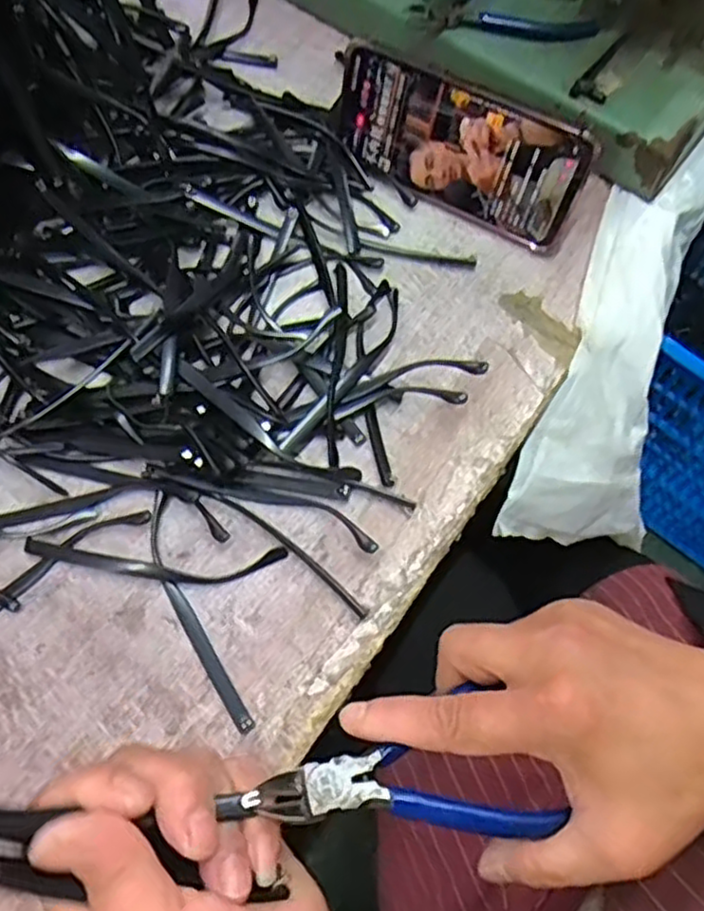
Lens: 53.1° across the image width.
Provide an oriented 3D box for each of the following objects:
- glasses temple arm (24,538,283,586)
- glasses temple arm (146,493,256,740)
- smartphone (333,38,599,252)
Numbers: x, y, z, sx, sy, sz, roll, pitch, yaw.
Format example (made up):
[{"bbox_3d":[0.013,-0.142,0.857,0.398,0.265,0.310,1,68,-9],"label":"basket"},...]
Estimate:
[{"bbox_3d":[-0.105,0.057,0.377,0.136,0.008,0.020,1,68,1],"label":"glasses temple arm"},{"bbox_3d":[-0.084,0.081,0.364,0.017,0.013,0.131,-25,70,-9],"label":"glasses temple arm"},{"bbox_3d":[0.064,-0.192,0.440,0.162,0.078,0.006,27,53,8],"label":"smartphone"}]

